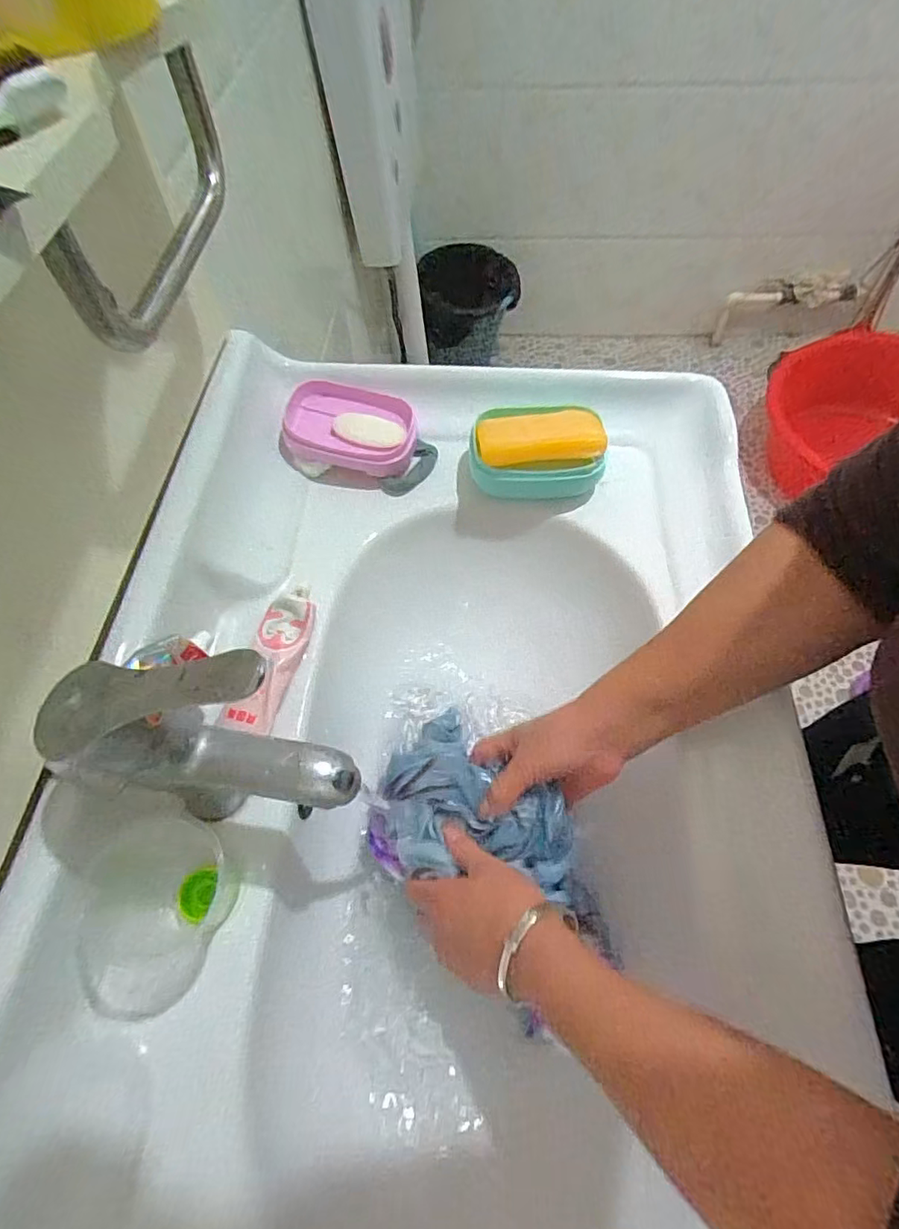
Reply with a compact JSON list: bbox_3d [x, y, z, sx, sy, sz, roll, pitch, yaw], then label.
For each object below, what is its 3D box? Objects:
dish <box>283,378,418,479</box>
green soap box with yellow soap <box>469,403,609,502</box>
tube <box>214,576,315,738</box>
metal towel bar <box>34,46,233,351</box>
[{"bbox_3d":[-0.092,-0.174,0.507,0.120,0.037,0.084,5,62,6],"label":"dish"},{"bbox_3d":[0.077,-0.149,0.490,0.116,0.055,0.080,-4,62,1],"label":"green soap box with yellow soap"},{"bbox_3d":[-0.137,0.031,0.416,0.042,0.018,0.117,10,63,8],"label":"tube"},{"bbox_3d":[-0.155,-0.211,0.283,0.022,0.072,0.177,4,62,5],"label":"metal towel bar"}]

